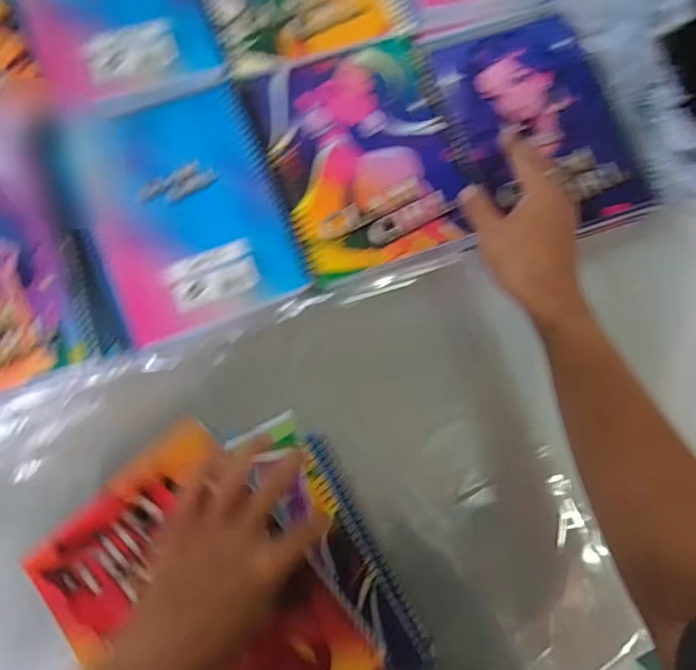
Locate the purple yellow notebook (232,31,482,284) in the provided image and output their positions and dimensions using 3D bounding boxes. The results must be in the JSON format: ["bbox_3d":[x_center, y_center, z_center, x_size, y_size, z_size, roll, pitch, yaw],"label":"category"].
[{"bbox_3d":[0.014,-0.155,0.445,0.158,0.013,0.193,-20,85,-6],"label":"purple yellow notebook"}]

